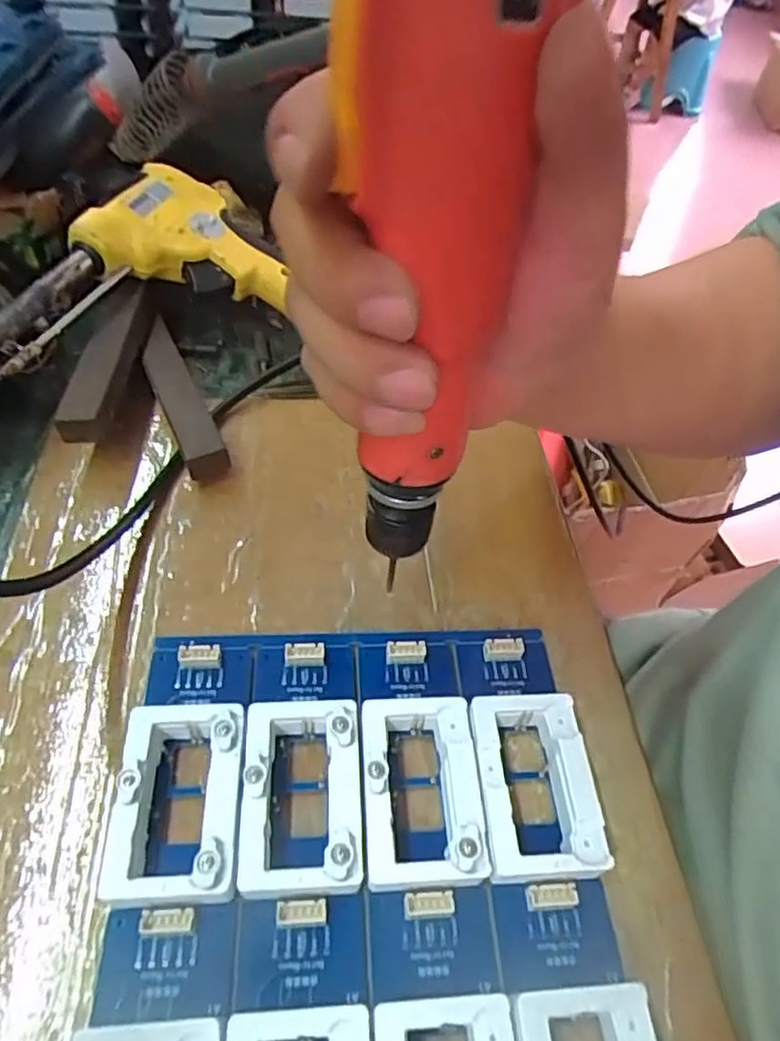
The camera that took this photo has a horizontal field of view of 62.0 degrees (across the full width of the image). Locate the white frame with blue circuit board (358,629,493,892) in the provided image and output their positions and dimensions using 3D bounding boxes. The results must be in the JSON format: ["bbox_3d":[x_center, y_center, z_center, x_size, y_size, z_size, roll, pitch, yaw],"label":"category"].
[{"bbox_3d":[0.010,0.081,0.241,0.040,0.018,0.098,0,51,-6],"label":"white frame with blue circuit board"}]

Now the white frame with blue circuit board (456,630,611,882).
[{"bbox_3d":[0.050,0.082,0.246,0.041,0.018,0.096,0,51,-6],"label":"white frame with blue circuit board"}]

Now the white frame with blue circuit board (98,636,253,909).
[{"bbox_3d":[-0.072,0.082,0.232,0.040,0.019,0.096,-1,51,-6],"label":"white frame with blue circuit board"}]

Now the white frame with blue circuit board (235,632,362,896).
[{"bbox_3d":[-0.031,0.082,0.236,0.039,0.019,0.095,0,51,-6],"label":"white frame with blue circuit board"}]

